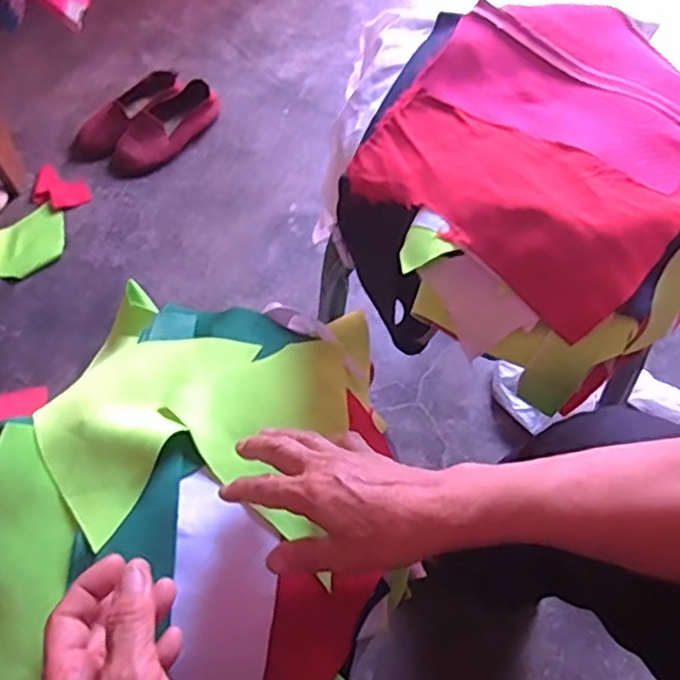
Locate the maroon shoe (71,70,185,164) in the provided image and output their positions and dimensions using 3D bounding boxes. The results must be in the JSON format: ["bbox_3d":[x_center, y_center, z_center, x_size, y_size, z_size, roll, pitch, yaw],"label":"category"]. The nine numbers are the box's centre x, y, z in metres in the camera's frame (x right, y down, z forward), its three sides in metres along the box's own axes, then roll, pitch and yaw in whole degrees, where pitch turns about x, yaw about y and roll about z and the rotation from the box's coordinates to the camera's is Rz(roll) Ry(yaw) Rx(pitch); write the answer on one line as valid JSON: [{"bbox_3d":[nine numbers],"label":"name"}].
[{"bbox_3d":[-0.349,-0.369,1.107,0.078,0.052,0.218,30,62,16],"label":"maroon shoe"}]

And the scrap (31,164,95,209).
[{"bbox_3d":[-0.440,-0.237,1.050,0.098,0.005,0.073,20,59,11],"label":"scrap"}]

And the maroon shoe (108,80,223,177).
[{"bbox_3d":[-0.288,-0.346,1.084,0.084,0.055,0.210,38,64,20],"label":"maroon shoe"}]

